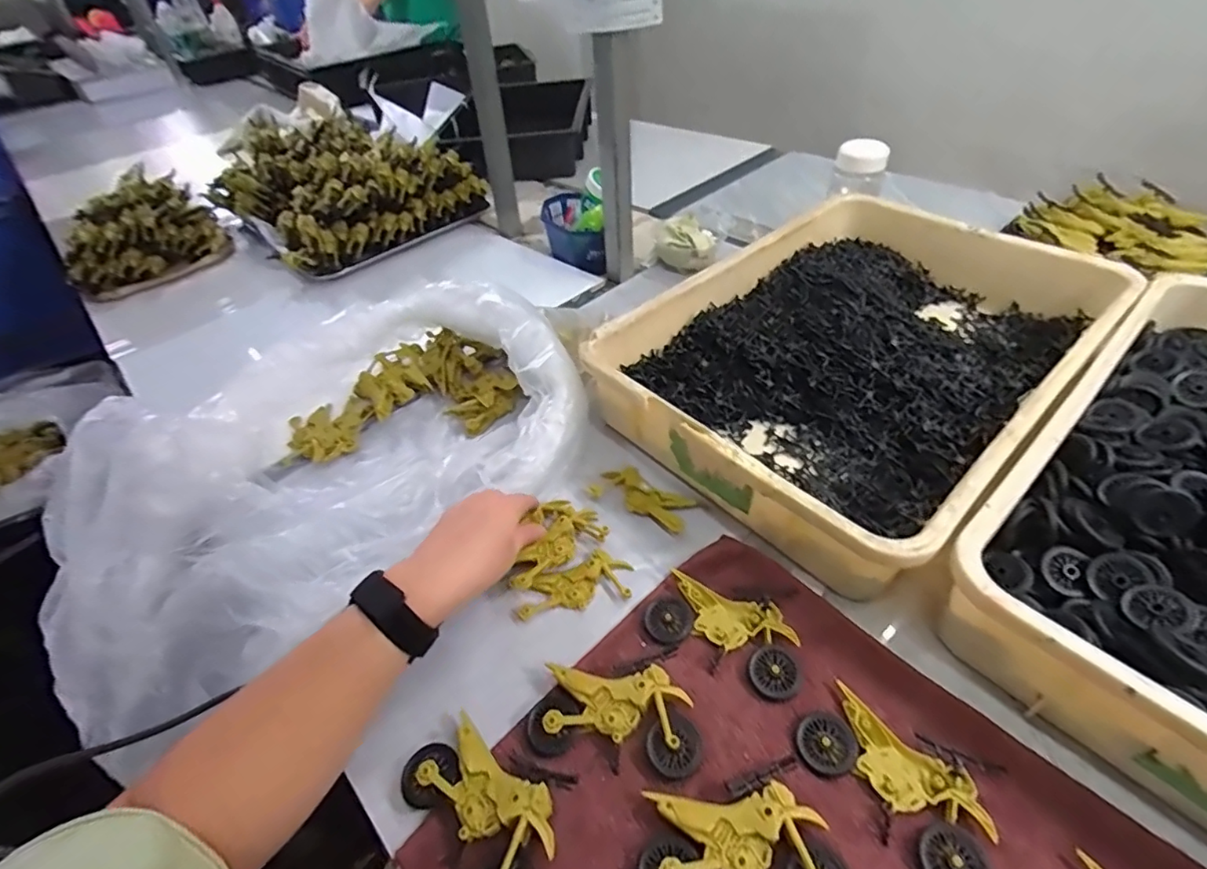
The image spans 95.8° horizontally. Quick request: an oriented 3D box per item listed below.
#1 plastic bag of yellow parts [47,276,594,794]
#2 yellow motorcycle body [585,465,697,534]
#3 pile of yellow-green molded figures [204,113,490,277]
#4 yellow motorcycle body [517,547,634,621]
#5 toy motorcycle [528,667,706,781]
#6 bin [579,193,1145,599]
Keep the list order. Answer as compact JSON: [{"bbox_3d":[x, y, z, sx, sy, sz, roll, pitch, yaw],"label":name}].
[{"bbox_3d":[-0.276,0.017,0.521,0.485,0.129,0.340,-33,50,-24],"label":"plastic bag of yellow parts"},{"bbox_3d":[0.037,0.059,0.522,0.096,0.012,0.046,25,54,26],"label":"yellow motorcycle body"},{"bbox_3d":[-0.463,-0.461,0.987,0.367,0.097,0.357,-36,54,-25],"label":"pile of yellow-green molded figures"},{"bbox_3d":[-0.025,0.125,0.465,0.094,0.012,0.044,-11,47,-4],"label":"yellow motorcycle body"},{"bbox_3d":[0.008,0.195,0.382,0.116,0.021,0.061,5,48,10],"label":"toy motorcycle"},{"bbox_3d":[0.279,-0.102,0.586,0.521,0.085,0.350,-35,53,-24],"label":"bin"}]

